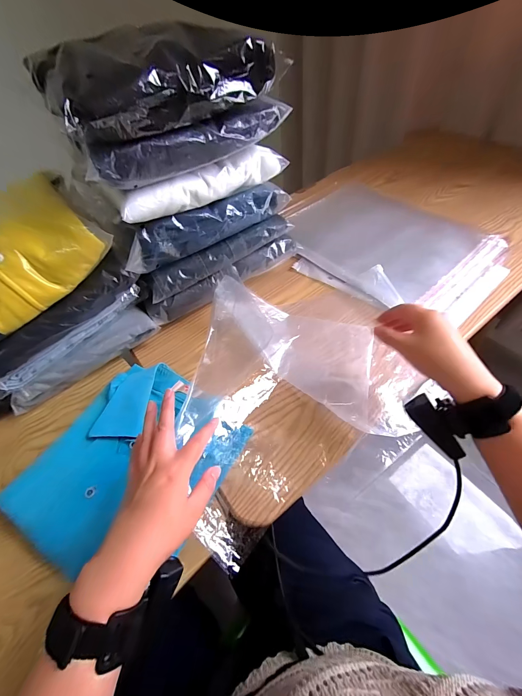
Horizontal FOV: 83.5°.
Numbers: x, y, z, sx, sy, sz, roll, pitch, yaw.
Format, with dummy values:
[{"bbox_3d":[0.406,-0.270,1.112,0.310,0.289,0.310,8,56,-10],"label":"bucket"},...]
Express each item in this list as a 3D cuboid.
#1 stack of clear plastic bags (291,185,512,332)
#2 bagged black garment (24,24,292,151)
[{"bbox_3d":[0.264,-0.225,0.618,0.420,0.027,0.320,37,65,29],"label":"stack of clear plastic bags"},{"bbox_3d":[-0.121,-0.324,0.346,0.258,0.072,0.164,-34,56,-18],"label":"bagged black garment"}]

